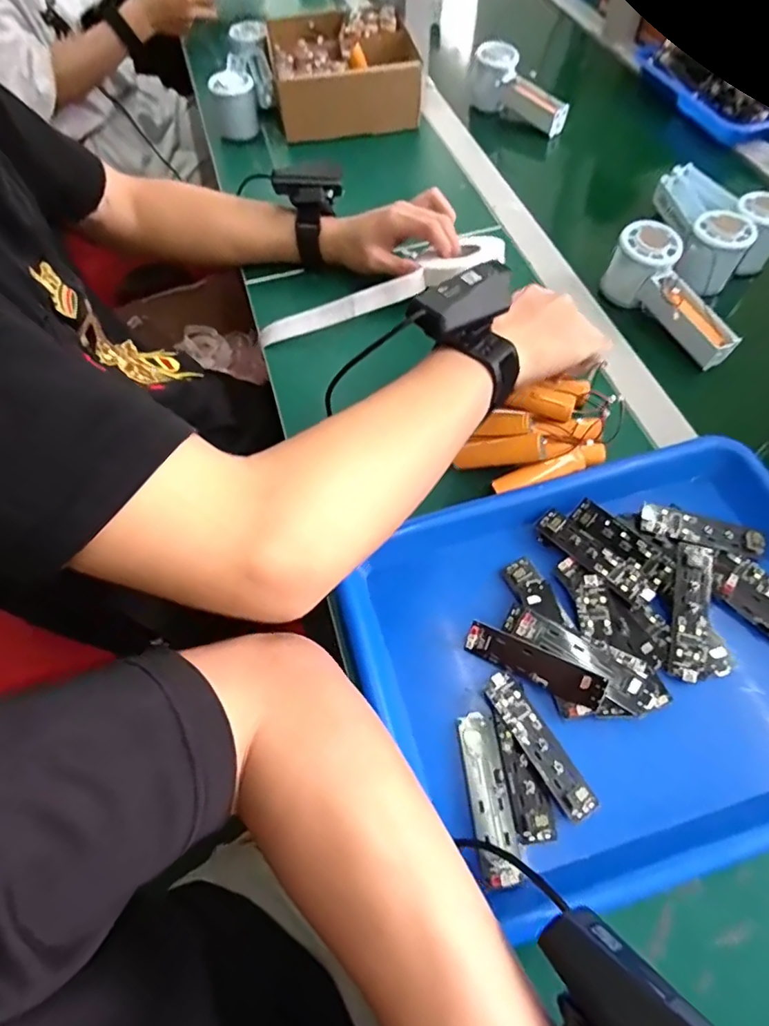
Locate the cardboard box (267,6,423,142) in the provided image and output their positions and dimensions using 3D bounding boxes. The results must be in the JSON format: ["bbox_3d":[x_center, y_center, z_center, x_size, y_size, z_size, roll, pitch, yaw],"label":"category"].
[{"bbox_3d":[-0.056,-0.606,0.716,0.182,0.073,0.219,-9,61,-5],"label":"cardboard box"}]

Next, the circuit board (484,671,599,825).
[{"bbox_3d":[0.096,0.143,0.327,0.022,0.006,0.091,-28,64,-15],"label":"circuit board"}]

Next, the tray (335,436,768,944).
[{"bbox_3d":[0.157,0.087,0.344,0.319,0.037,0.262,-19,62,-10],"label":"tray"}]

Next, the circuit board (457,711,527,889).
[{"bbox_3d":[0.064,0.170,0.318,0.022,0.009,0.090,-6,61,-4],"label":"circuit board"}]

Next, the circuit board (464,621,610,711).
[{"bbox_3d":[0.097,0.099,0.345,0.089,0.005,0.023,22,95,21],"label":"circuit board"}]

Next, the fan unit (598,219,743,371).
[{"bbox_3d":[0.268,-0.201,0.493,0.048,0.065,0.143,-17,62,-10],"label":"fan unit"}]

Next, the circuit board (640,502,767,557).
[{"bbox_3d":[0.234,0.012,0.387,0.086,0.005,0.024,12,61,7],"label":"circuit board"}]

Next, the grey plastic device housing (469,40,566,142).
[{"bbox_3d":[0.185,-0.563,0.713,0.148,0.059,0.049,42,68,7],"label":"grey plastic device housing"}]

